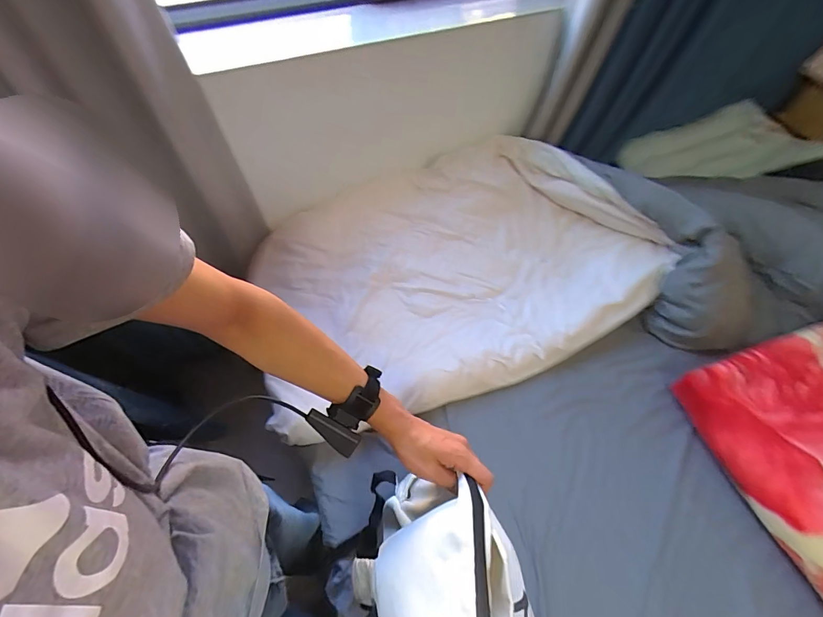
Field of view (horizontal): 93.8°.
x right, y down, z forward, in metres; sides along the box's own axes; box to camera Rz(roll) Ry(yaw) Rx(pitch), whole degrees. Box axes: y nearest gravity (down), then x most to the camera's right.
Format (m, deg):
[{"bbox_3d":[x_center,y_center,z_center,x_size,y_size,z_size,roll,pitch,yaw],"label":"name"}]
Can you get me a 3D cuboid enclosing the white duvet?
[{"bbox_3d":[0.125,-0.120,0.967,1.020,0.217,0.578,-15,59,-12],"label":"white duvet"}]

